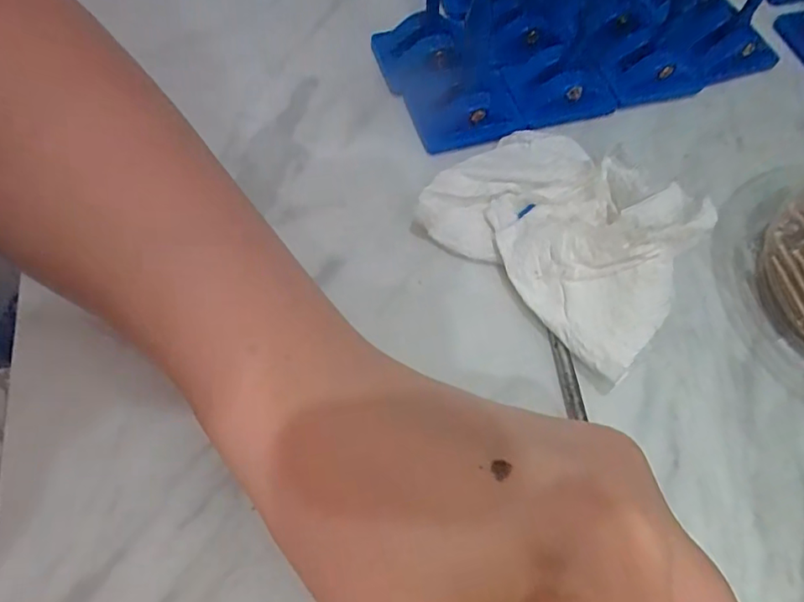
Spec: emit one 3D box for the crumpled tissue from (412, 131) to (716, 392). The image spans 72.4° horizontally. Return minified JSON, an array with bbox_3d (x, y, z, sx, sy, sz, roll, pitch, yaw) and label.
[{"bbox_3d":[0.059,-0.026,0.195,0.065,0.033,0.089,-41,73,-19],"label":"crumpled tissue"}]

